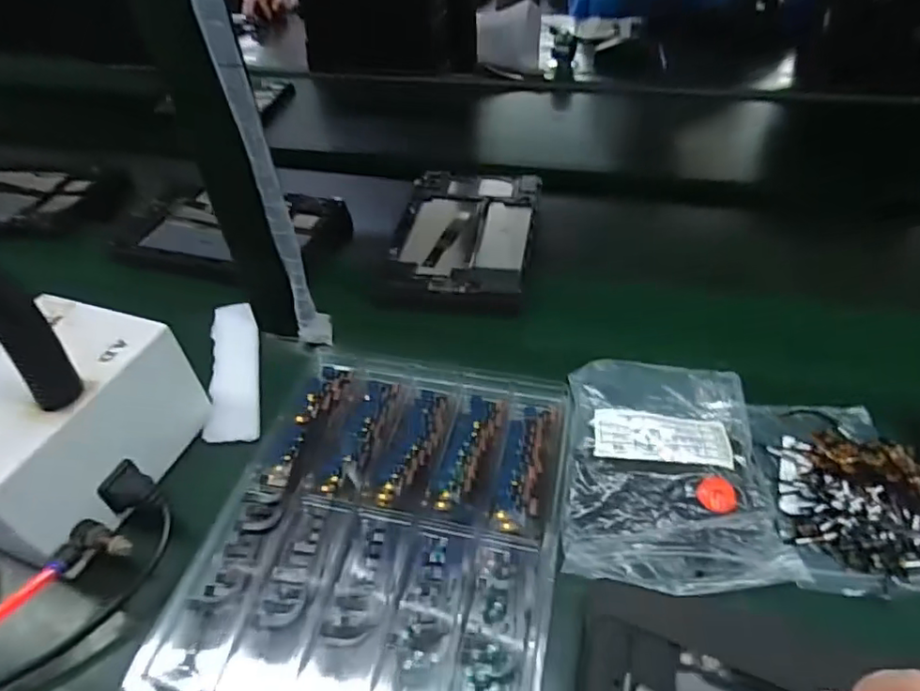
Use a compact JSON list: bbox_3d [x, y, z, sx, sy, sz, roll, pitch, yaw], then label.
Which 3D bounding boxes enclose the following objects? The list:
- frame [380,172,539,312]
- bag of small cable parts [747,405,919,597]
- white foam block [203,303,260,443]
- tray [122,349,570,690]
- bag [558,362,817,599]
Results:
[{"bbox_3d":[0.005,-0.125,0.646,0.150,0.021,0.247,5,44,7],"label":"frame"},{"bbox_3d":[0.280,0.102,0.408,0.122,0.016,0.154,4,43,6],"label":"bag of small cable parts"},{"bbox_3d":[-0.199,0.019,0.515,0.039,0.015,0.157,-10,44,-9],"label":"white foam block"},{"bbox_3d":[-0.046,0.113,0.386,0.223,0.020,0.275,8,44,10],"label":"tray"},{"bbox_3d":[0.149,0.082,0.411,0.136,0.027,0.169,4,43,7],"label":"bag"}]

